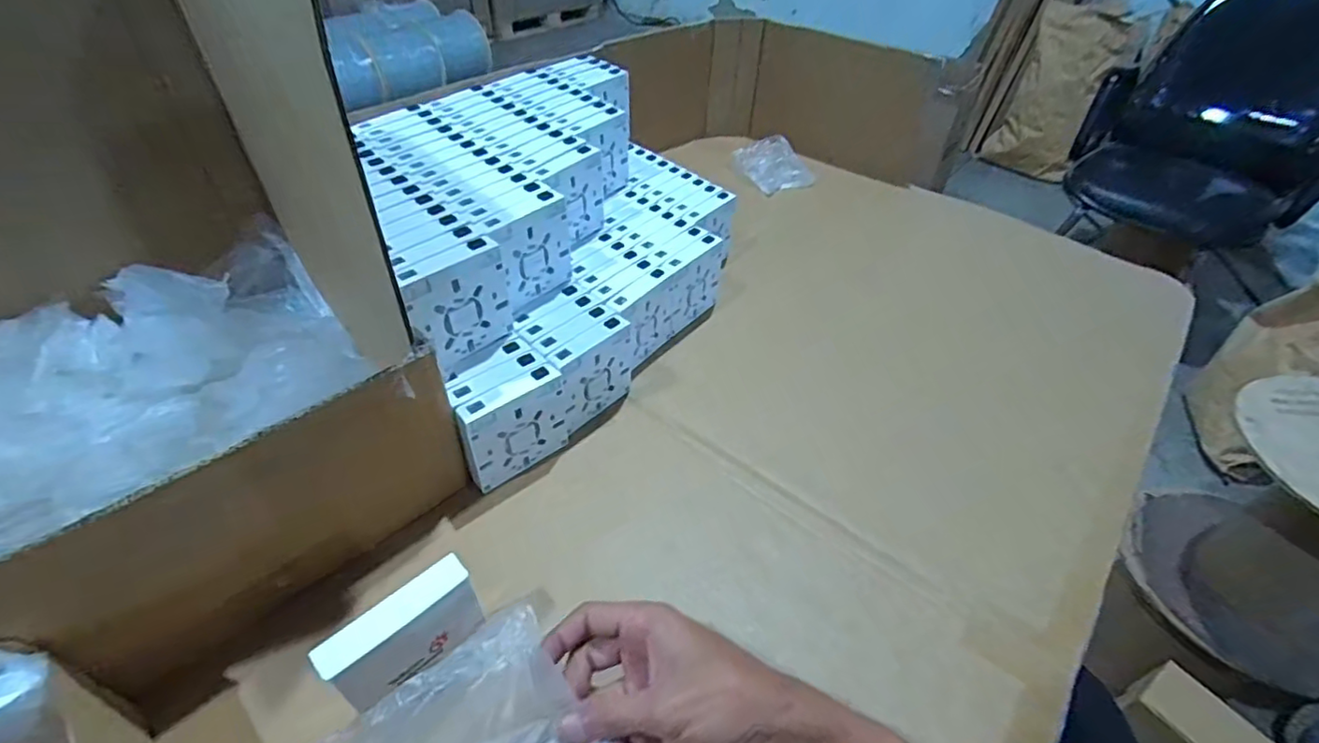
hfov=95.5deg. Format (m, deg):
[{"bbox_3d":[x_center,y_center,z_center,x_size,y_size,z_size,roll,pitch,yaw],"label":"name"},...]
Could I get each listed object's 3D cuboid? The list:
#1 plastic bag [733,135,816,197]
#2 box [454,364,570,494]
[{"bbox_3d":[0.177,-0.324,0.946,0.094,0.015,0.123,-25,57,-8],"label":"plastic bag"},{"bbox_3d":[-0.118,0.047,0.494,0.090,0.084,0.022,-31,53,-31],"label":"box"}]

